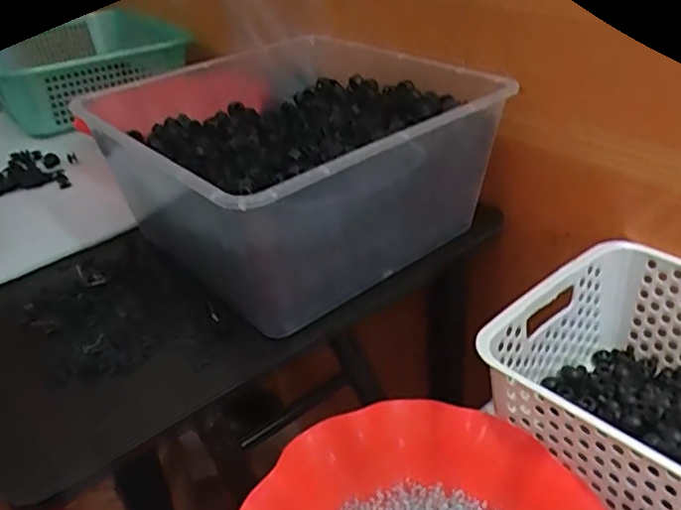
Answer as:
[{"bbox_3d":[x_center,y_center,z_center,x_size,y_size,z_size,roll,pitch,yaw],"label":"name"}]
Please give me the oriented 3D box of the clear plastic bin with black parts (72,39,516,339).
[{"bbox_3d":[-0.048,-0.091,0.597,0.282,0.142,0.316,-29,40,-31],"label":"clear plastic bin with black parts"}]

